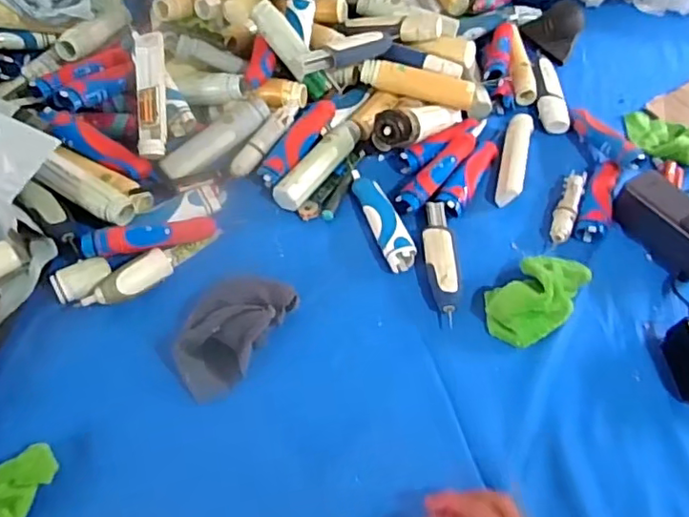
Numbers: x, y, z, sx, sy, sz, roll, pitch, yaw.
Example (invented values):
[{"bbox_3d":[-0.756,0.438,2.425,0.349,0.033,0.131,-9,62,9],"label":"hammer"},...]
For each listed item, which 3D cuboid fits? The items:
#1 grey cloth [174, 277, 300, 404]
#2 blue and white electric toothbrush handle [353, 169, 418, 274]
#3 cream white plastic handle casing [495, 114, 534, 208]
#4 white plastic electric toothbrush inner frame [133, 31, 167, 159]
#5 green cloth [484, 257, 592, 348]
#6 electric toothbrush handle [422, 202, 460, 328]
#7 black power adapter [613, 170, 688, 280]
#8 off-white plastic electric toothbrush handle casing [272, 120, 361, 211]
[{"bbox_3d":[-0.114,0.066,0.564,0.079,0.032,0.130,30,60,14],"label":"grey cloth"},{"bbox_3d":[0.043,-0.049,0.658,0.033,0.021,0.137,-16,60,-14],"label":"blue and white electric toothbrush handle"},{"bbox_3d":[0.210,-0.125,0.723,0.028,0.023,0.143,17,58,6],"label":"cream white plastic handle casing"},{"bbox_3d":[-0.223,-0.191,0.671,0.034,0.022,0.148,-4,80,-7],"label":"white plastic electric toothbrush inner frame"},{"bbox_3d":[0.205,0.031,0.610,0.072,0.054,0.124,39,62,18],"label":"green cloth"},{"bbox_3d":[0.106,-0.003,0.635,0.036,0.027,0.143,3,57,-3],"label":"electric toothbrush handle"},{"bbox_3d":[0.374,-0.038,0.664,0.064,0.046,0.130,-38,68,-25],"label":"black power adapter"},{"bbox_3d":[-0.028,-0.115,0.692,0.036,0.024,0.145,34,61,16],"label":"off-white plastic electric toothbrush handle casing"}]

